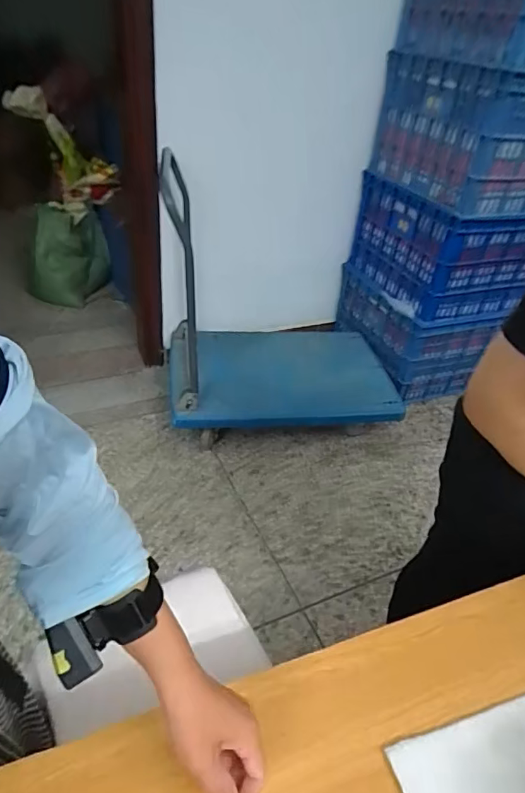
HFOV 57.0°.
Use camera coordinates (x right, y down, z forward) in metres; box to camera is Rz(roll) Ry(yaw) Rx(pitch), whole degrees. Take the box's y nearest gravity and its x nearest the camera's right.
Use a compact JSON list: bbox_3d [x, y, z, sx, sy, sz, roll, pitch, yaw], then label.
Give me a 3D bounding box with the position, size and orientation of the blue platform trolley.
[{"bbox_3d":[0.105,-0.335,1.786,0.913,0.818,0.616,-4,39,-14],"label":"blue platform trolley"}]

